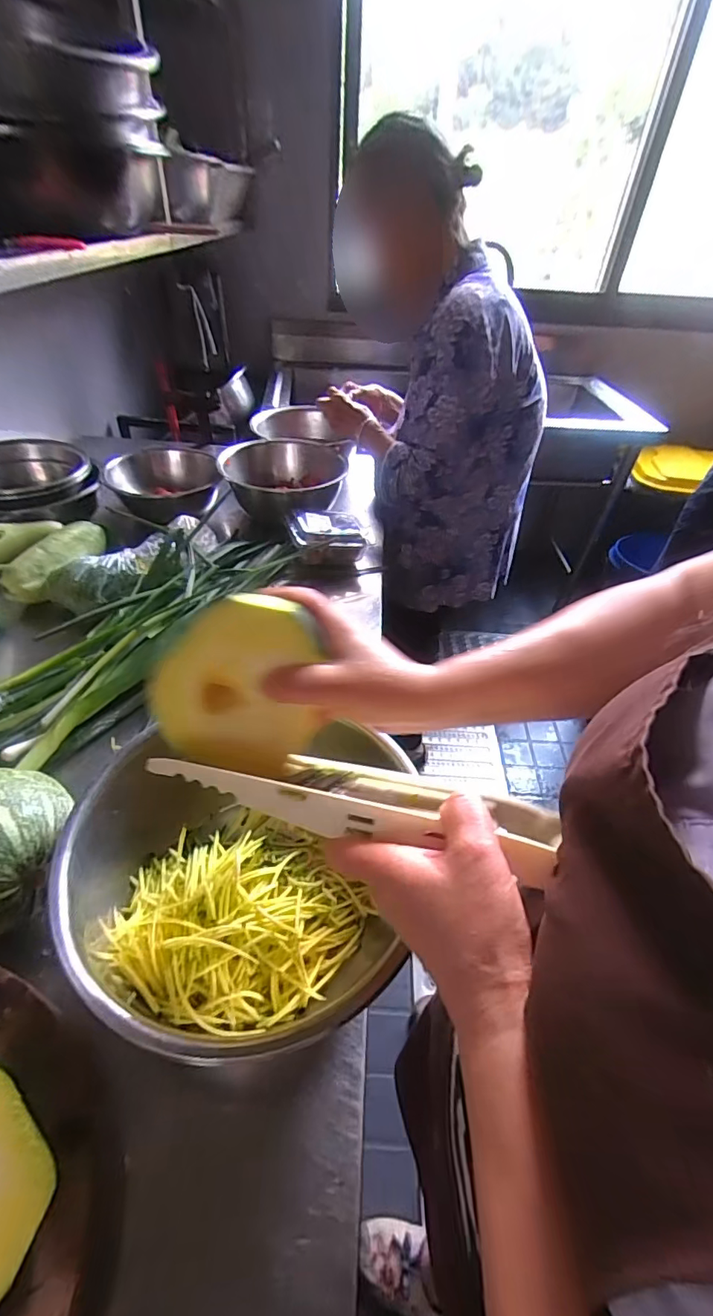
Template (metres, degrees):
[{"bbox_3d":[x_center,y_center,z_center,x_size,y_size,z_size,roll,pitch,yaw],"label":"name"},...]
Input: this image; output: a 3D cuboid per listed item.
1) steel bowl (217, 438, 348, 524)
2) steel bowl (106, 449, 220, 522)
[{"bbox_3d":[-0.139,-0.321,0.953,0.217,0.101,0.250,6,42,2],"label":"steel bowl"},{"bbox_3d":[-0.350,-0.322,0.936,0.203,0.073,0.172,-16,46,-21],"label":"steel bowl"}]

